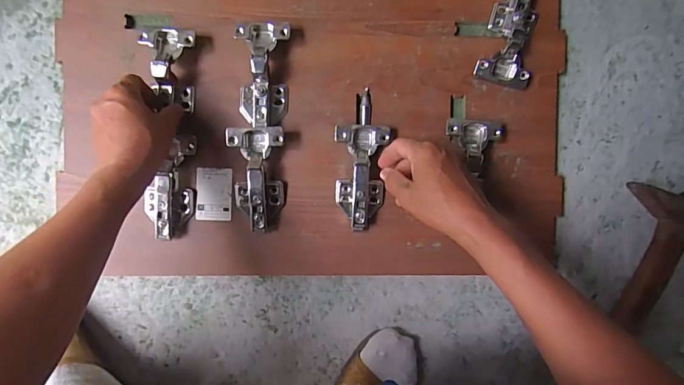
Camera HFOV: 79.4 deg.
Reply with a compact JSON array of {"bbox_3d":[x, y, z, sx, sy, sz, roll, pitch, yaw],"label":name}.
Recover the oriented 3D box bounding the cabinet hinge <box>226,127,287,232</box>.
[{"bbox_3d":[-0.095,-0.015,0.461,0.060,0.032,0.112,1,95,-3],"label":"cabinet hinge"}]

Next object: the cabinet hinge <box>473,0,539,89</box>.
[{"bbox_3d":[0.196,-0.179,0.459,0.059,0.032,0.112,16,94,-4],"label":"cabinet hinge"}]

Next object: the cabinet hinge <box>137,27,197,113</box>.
[{"bbox_3d":[-0.191,-0.136,0.441,0.063,0.040,0.089,7,95,-4],"label":"cabinet hinge"}]

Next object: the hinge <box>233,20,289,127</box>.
[{"bbox_3d":[-0.088,-0.127,0.454,0.058,0.035,0.118,2,96,-2],"label":"hinge"}]

